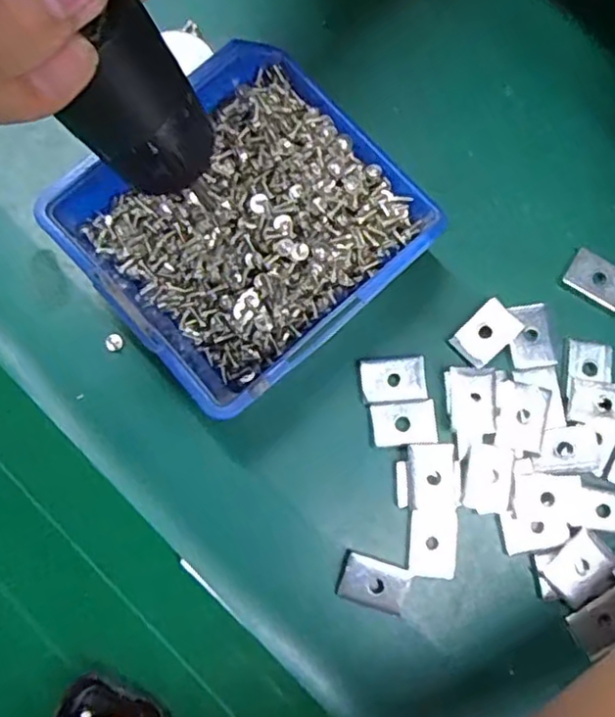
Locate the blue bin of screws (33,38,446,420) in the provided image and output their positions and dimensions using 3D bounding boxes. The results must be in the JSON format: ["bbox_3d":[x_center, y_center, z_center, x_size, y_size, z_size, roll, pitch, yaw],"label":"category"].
[{"bbox_3d":[-0.026,-0.052,0.274,0.120,0.060,0.117,-41,83,-7],"label":"blue bin of screws"}]

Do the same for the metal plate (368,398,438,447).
[{"bbox_3d":[0.042,0.028,0.284,0.027,0.004,0.019,-4,81,-1],"label":"metal plate"}]

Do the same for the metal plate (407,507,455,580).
[{"bbox_3d":[0.053,0.079,0.277,0.019,0.007,0.029,3,81,0],"label":"metal plate"}]

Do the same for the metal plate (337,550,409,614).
[{"bbox_3d":[0.028,0.094,0.273,0.027,0.011,0.019,16,81,2],"label":"metal plate"}]

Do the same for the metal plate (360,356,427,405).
[{"bbox_3d":[0.038,0.009,0.291,0.028,0.006,0.020,-5,81,-1],"label":"metal plate"}]

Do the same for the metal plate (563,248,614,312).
[{"bbox_3d":[0.133,-0.036,0.298,0.028,0.004,0.019,31,86,5],"label":"metal plate"}]

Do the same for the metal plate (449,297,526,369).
[{"bbox_3d":[0.080,-0.011,0.290,0.028,0.004,0.019,-45,80,8],"label":"metal plate"}]

